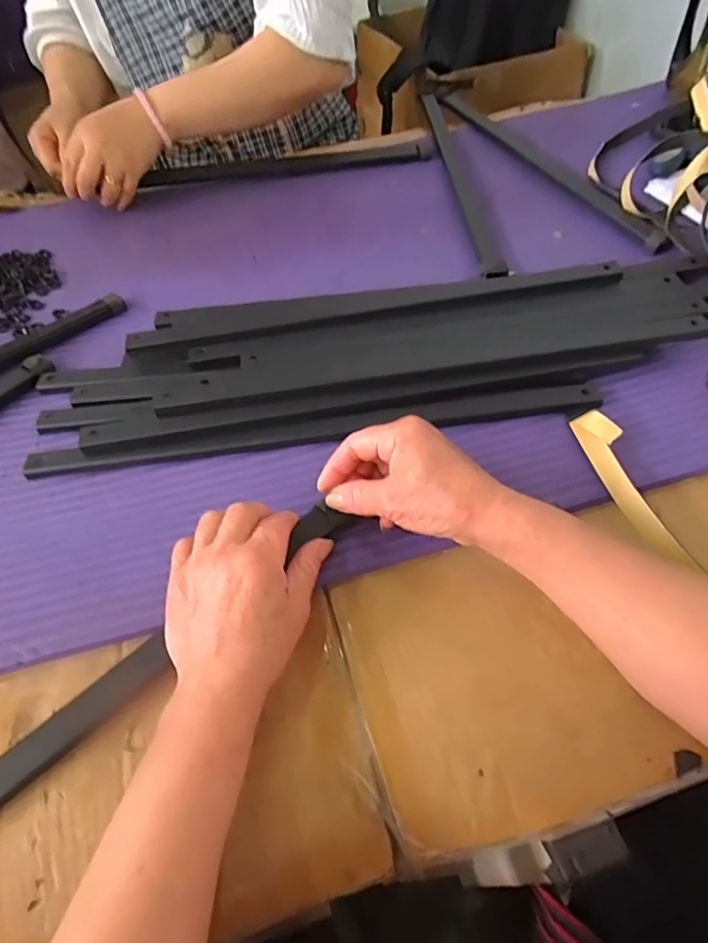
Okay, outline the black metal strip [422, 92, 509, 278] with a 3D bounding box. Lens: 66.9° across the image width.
[{"bbox_3d":[0.125,-0.369,0.656,0.022,0.024,0.423,-5,53,-1],"label":"black metal strip"}]

